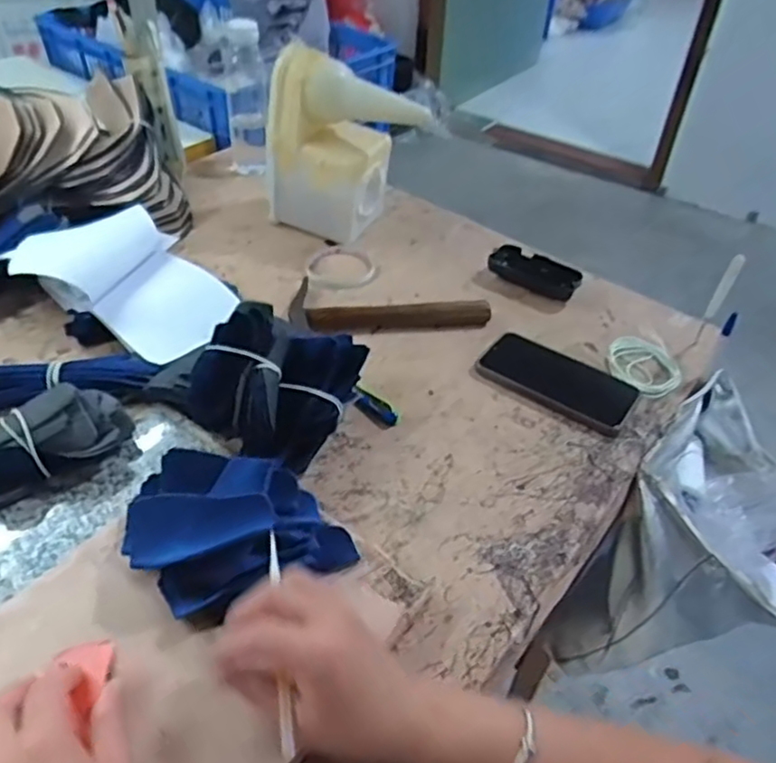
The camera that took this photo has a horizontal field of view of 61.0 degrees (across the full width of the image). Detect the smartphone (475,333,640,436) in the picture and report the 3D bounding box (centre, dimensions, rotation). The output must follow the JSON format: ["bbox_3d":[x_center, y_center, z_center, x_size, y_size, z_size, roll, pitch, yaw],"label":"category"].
[{"bbox_3d":[0.174,-0.002,0.676,0.153,0.011,0.081,30,48,21],"label":"smartphone"}]

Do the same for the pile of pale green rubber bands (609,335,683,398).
[{"bbox_3d":[0.270,-0.018,0.699,0.070,0.009,0.094,-7,46,-15],"label":"pile of pale green rubber bands"}]

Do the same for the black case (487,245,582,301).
[{"bbox_3d":[0.181,-0.135,0.803,0.106,0.020,0.057,25,47,17],"label":"black case"}]

